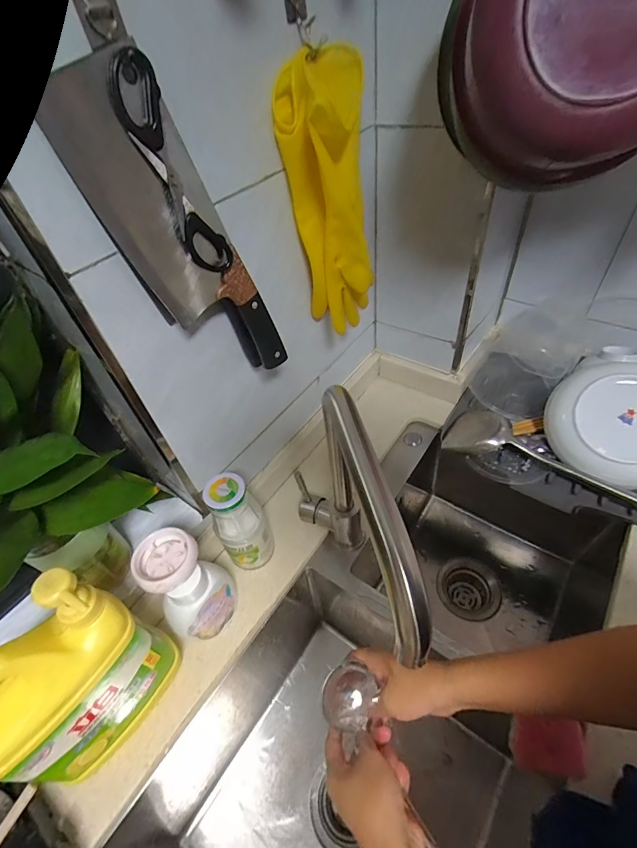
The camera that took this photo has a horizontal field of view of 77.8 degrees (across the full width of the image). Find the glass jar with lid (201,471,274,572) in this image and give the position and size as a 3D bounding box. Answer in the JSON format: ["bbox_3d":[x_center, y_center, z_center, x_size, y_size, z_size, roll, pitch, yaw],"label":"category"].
[{"bbox_3d":[-0.097,0.131,0.504,0.064,0.161,0.055,-22,49,-13],"label":"glass jar with lid"}]

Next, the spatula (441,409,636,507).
[{"bbox_3d":[0.391,0.082,0.585,0.417,0.039,0.084,28,57,28],"label":"spatula"}]

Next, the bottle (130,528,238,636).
[{"bbox_3d":[-0.149,0.185,0.454,0.079,0.149,0.068,-39,55,-25],"label":"bottle"}]

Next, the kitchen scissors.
[{"bbox_3d":[-0.111,-0.194,0.310,0.051,0.144,0.022,-14,48,-6],"label":"kitchen scissors"}]

